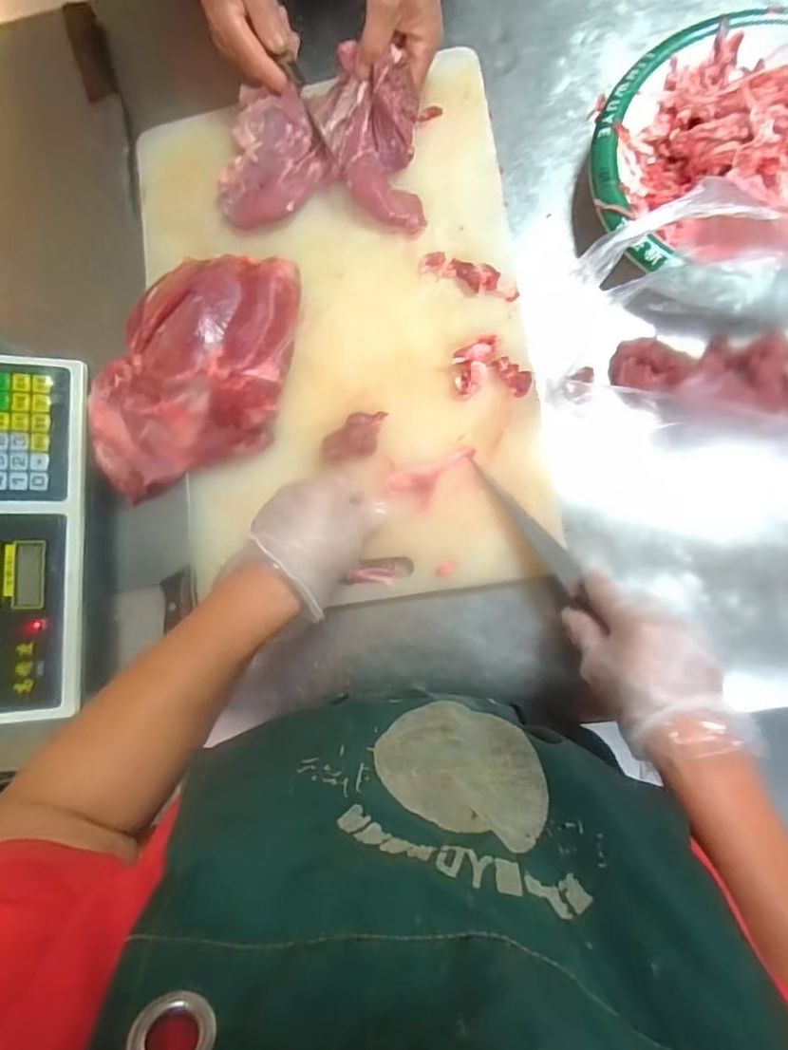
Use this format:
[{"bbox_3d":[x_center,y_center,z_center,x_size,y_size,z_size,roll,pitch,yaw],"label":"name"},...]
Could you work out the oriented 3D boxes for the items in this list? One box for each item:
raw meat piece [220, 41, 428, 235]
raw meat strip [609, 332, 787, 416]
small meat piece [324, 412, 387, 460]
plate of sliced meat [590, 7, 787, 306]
[{"bbox_3d":[-0.071,-0.343,0.491,0.189,0.055,0.134,3,84,6],"label":"raw meat piece"},{"bbox_3d":[0.259,-0.124,0.435,0.153,0.029,0.069,12,85,7],"label":"raw meat strip"},{"bbox_3d":[-0.034,-0.077,0.463,0.048,0.017,0.043,2,84,6],"label":"small meat piece"},{"bbox_3d":[0.302,-0.317,0.454,0.242,0.075,0.215,28,87,8],"label":"plate of sliced meat"}]

